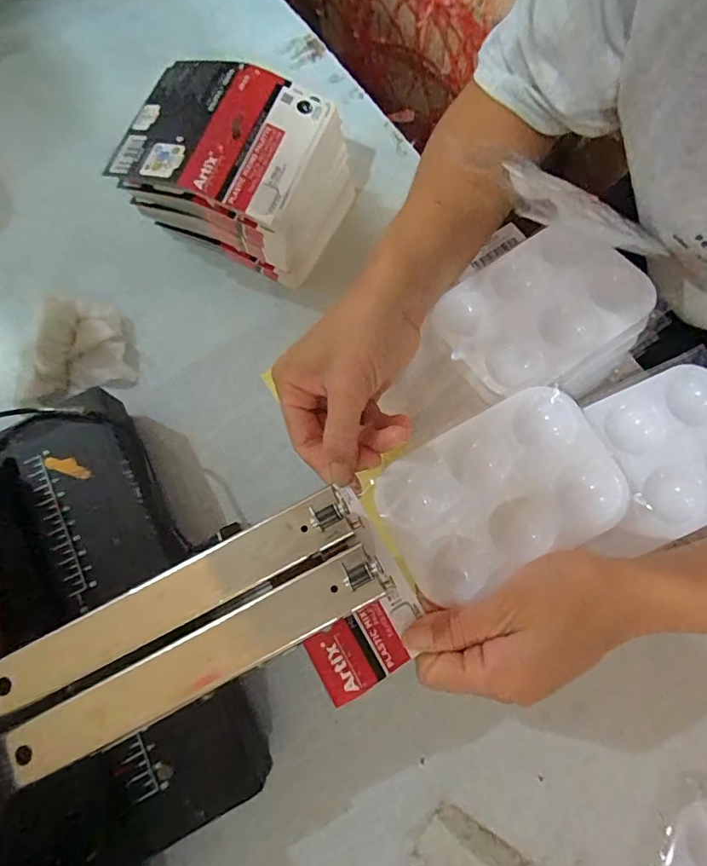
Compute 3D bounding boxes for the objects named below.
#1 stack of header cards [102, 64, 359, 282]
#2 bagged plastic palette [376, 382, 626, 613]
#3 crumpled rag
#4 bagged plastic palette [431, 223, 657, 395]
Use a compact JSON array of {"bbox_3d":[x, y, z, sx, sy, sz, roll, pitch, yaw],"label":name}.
[{"bbox_3d":[-0.082,-0.185,0.369,0.144,0.103,0.109,19,75,7],"label":"stack of header cards"},{"bbox_3d":[0.078,0.030,0.263,0.121,0.018,0.081,-25,73,-9],"label":"bagged plastic palette"},{"bbox_3d":[-0.208,-0.065,0.366,0.078,0.024,0.079,-14,74,-2],"label":"crumpled rag"},{"bbox_3d":[0.113,-0.079,0.297,0.120,0.014,0.081,-33,75,-7],"label":"bagged plastic palette"}]

